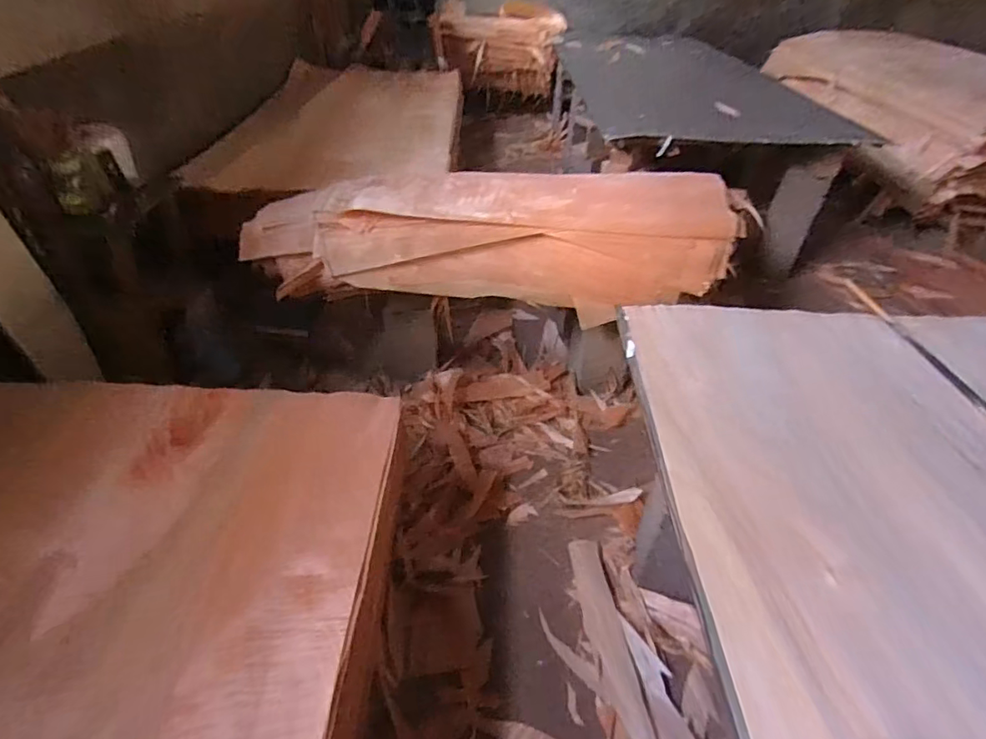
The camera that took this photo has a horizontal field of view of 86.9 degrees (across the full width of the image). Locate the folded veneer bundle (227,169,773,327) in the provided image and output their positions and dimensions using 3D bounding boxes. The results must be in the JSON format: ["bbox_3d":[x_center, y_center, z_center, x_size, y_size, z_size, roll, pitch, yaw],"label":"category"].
[{"bbox_3d":[0.013,-0.445,1.796,1.656,0.317,0.422,1,41,-1],"label":"folded veneer bundle"}]

